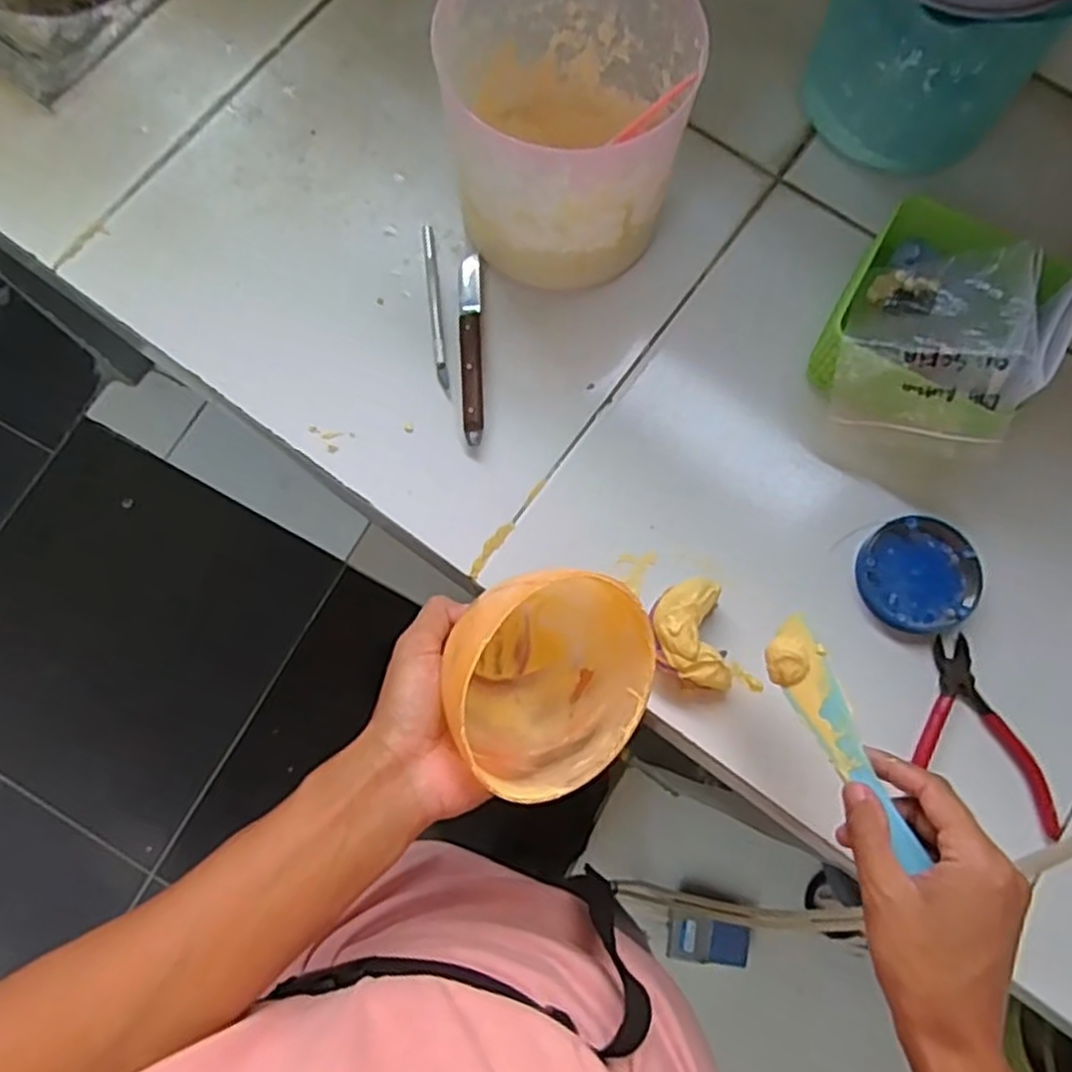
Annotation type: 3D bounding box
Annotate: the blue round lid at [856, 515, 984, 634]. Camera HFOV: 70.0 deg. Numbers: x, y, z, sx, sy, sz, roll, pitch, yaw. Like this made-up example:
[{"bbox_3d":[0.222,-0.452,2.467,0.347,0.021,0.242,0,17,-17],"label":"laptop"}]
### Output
[{"bbox_3d":[0.261,0.026,0.522,0.079,0.011,0.076,0,75,0],"label":"blue round lid"}]

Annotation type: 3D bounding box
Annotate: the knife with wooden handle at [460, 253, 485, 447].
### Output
[{"bbox_3d":[-0.047,-0.141,0.563,0.016,0.010,0.151,-2,75,-1],"label":"knife with wooden handle"}]

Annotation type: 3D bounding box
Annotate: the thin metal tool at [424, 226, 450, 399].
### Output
[{"bbox_3d":[-0.075,-0.171,0.574,0.008,0.004,0.143,-7,76,-2],"label":"thin metal tool"}]

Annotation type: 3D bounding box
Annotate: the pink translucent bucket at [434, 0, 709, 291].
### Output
[{"bbox_3d":[0.020,-0.276,0.526,0.151,0.152,0.162,0,75,0],"label":"pink translucent bucket"}]

